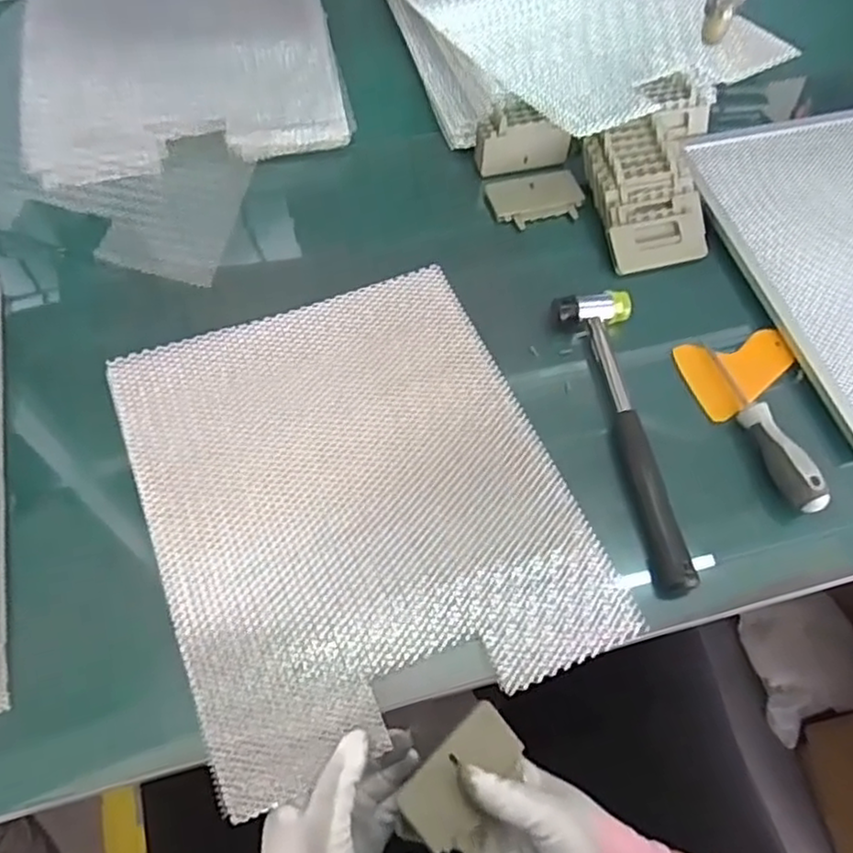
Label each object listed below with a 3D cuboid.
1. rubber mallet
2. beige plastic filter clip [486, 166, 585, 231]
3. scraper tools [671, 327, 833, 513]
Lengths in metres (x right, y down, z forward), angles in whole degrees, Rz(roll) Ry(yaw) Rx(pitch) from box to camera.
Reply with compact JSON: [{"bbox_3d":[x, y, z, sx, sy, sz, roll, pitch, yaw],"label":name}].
[{"bbox_3d":[0.160,0.001,0.522,0.054,0.027,0.241,-10,62,-8],"label":"rubber mallet"},{"bbox_3d":[0.101,-0.209,0.639,0.086,0.006,0.058,-13,62,-10],"label":"beige plastic filter clip"},{"bbox_3d":[0.267,-0.011,0.534,0.088,0.030,0.156,-13,62,-9],"label":"scraper tools"}]

